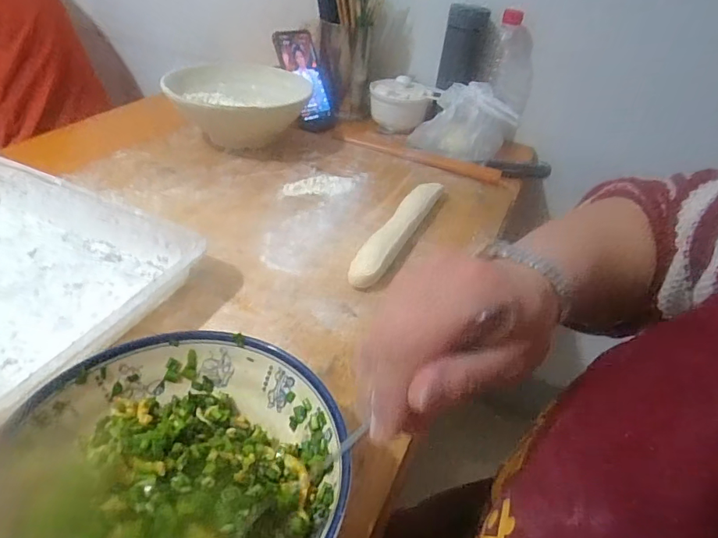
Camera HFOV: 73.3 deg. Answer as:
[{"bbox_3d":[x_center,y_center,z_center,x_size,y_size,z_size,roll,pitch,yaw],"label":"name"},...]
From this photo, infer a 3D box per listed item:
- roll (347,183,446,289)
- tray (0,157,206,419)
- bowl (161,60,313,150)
[{"bbox_3d":[0.052,-0.051,0.565,0.035,0.035,0.241,20,39,16],"label":"roll"},{"bbox_3d":[-0.323,0.000,0.419,0.318,0.053,0.226,18,38,13],"label":"tray"},{"bbox_3d":[-0.182,-0.234,0.711,0.183,0.080,0.183,5,37,-4],"label":"bowl"}]

